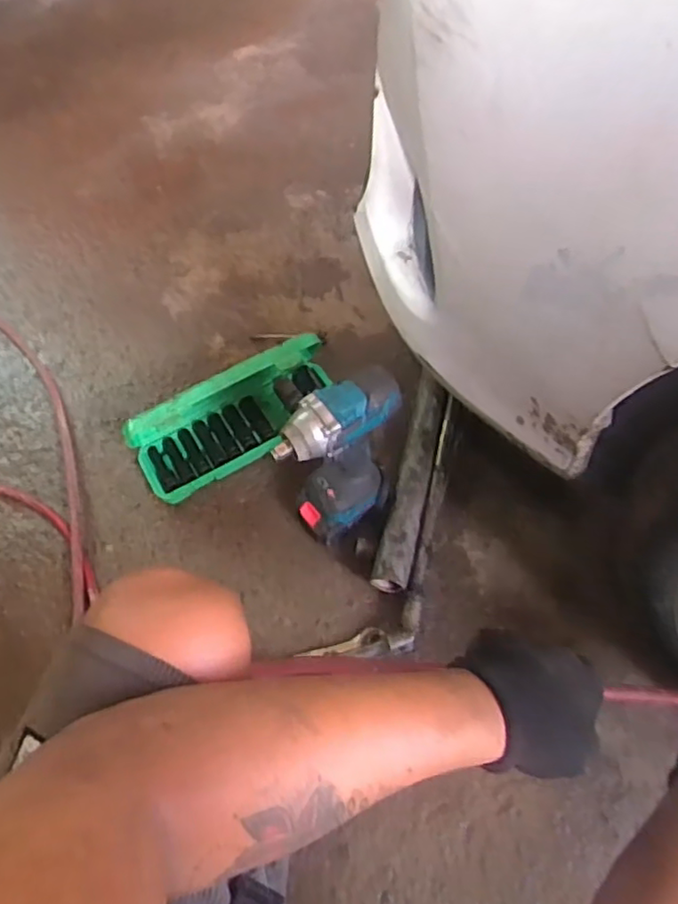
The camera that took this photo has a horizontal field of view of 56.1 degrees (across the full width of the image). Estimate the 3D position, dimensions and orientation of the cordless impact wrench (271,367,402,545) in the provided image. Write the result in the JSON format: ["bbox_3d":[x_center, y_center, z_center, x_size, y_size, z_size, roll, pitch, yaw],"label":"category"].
[{"bbox_3d":[0.005,0.015,0.747,0.141,0.226,0.072,-24,61,-10],"label":"cordless impact wrench"}]

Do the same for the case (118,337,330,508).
[{"bbox_3d":[-0.148,-0.052,0.868,0.289,0.122,0.111,-29,62,-13],"label":"case"}]

